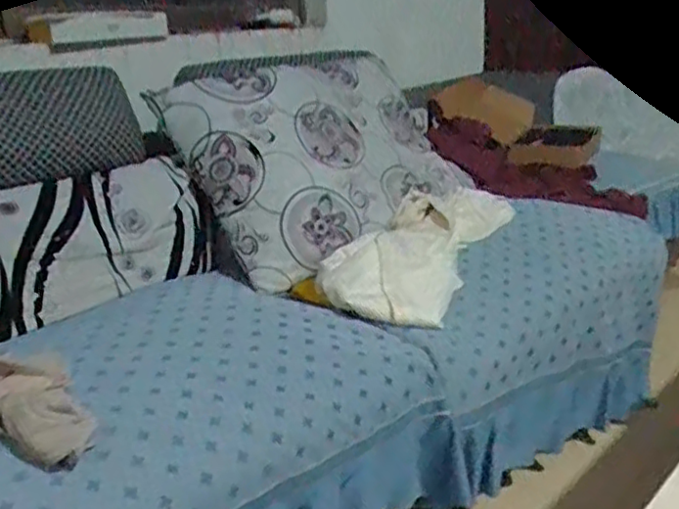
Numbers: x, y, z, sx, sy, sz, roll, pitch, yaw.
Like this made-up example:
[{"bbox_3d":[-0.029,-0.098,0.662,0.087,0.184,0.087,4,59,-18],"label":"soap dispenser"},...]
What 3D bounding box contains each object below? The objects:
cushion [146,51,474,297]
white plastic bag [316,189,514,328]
[{"bbox_3d":[-0.019,-0.293,1.657,0.758,0.557,0.130,-28,-8,-37],"label":"cushion"},{"bbox_3d":[0.193,-0.041,1.504,0.270,0.062,0.584,25,40,18],"label":"white plastic bag"}]

